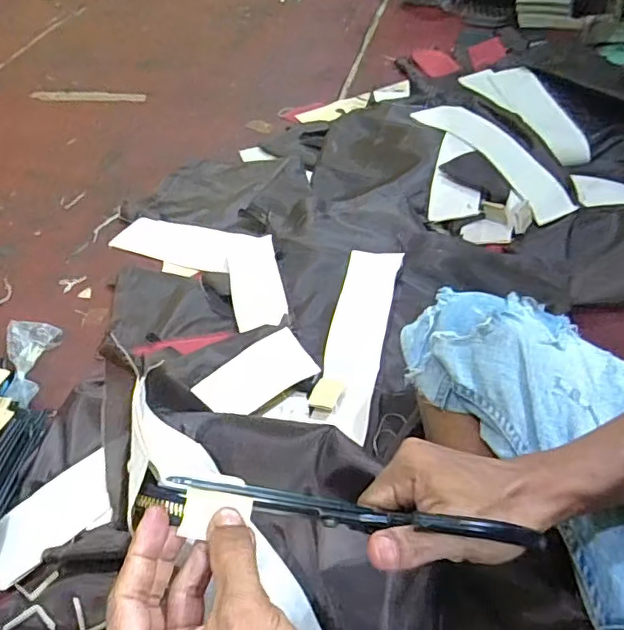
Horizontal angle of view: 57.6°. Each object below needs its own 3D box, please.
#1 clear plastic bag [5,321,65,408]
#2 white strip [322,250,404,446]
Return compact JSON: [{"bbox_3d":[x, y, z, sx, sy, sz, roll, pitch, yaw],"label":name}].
[{"bbox_3d":[-0.387,0.068,0.766,0.063,0.035,0.147,-8,46,-1],"label":"clear plastic bag"},{"bbox_3d":[0.055,0.022,0.703,0.076,0.016,0.313,-6,40,24],"label":"white strip"}]

